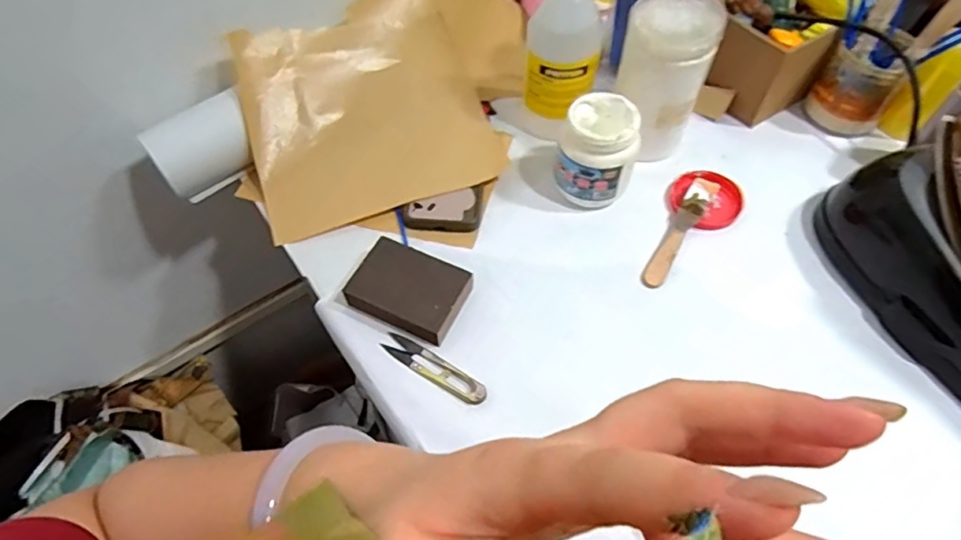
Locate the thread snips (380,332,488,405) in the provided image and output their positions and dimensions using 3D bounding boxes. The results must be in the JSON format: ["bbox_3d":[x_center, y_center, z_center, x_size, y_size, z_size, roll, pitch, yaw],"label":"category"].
[{"bbox_3d":[-0.040,0.085,0.485,0.099,0.015,0.022,24,60,16],"label":"thread snips"}]

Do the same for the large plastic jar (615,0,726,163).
[{"bbox_3d":[0.183,-0.191,0.575,0.085,0.148,0.094,17,58,12],"label":"large plastic jar"}]

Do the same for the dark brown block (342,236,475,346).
[{"bbox_3d":[-0.066,0.018,0.508,0.098,0.025,0.073,22,59,15],"label":"dark brown block"}]

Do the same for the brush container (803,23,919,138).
[{"bbox_3d":[0.416,-0.206,0.613,0.064,0.096,0.076,-38,63,-22],"label":"brush container"}]

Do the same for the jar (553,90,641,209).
[{"bbox_3d":[0.115,-0.115,0.553,0.071,0.093,0.068,0,56,1],"label":"jar"}]

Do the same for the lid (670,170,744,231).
[{"bbox_3d":[0.232,-0.074,0.580,0.067,0.017,0.069,0,56,1],"label":"lid"}]

